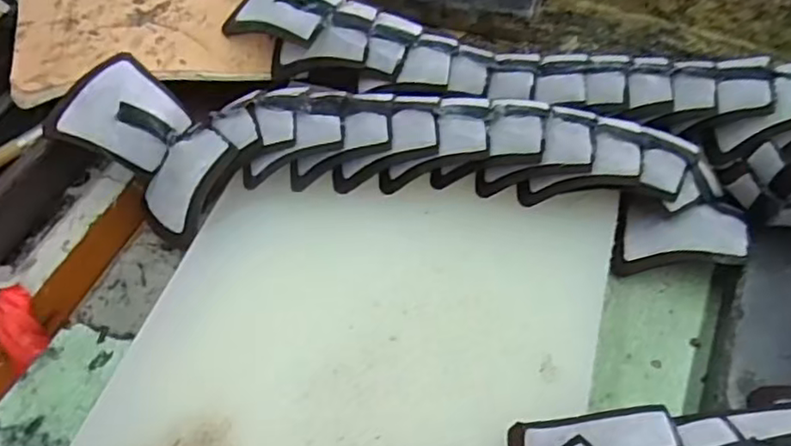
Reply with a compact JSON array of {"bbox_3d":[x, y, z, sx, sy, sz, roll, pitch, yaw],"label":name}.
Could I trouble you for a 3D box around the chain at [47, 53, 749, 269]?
[{"bbox_3d":[-0.004,-0.043,0.403,0.422,0.049,0.098,5,54,7],"label":"chain"}]

